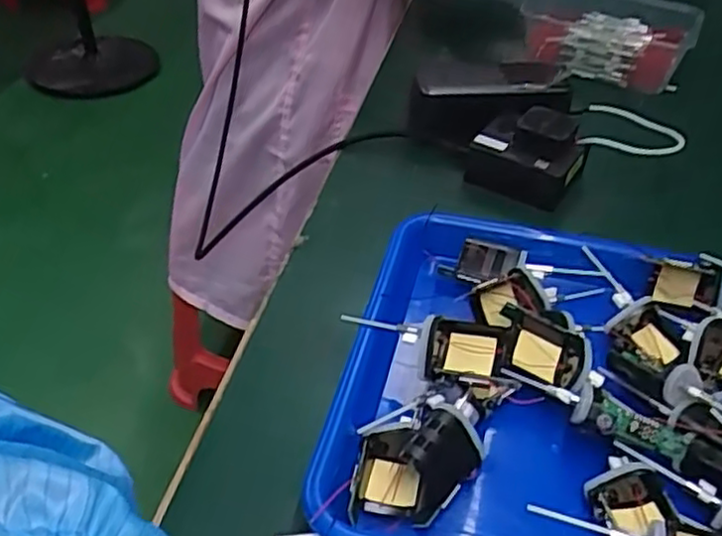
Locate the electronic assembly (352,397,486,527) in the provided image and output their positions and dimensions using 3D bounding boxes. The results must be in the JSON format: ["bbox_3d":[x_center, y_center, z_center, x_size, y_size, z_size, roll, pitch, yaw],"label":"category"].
[{"bbox_3d":[0.029,0.090,0.350,0.058,0.029,0.065,8,41,7],"label":"electronic assembly"}]

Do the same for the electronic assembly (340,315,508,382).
[{"bbox_3d":[0.030,0.041,0.383,0.088,0.020,0.034,15,42,14],"label":"electronic assembly"}]

